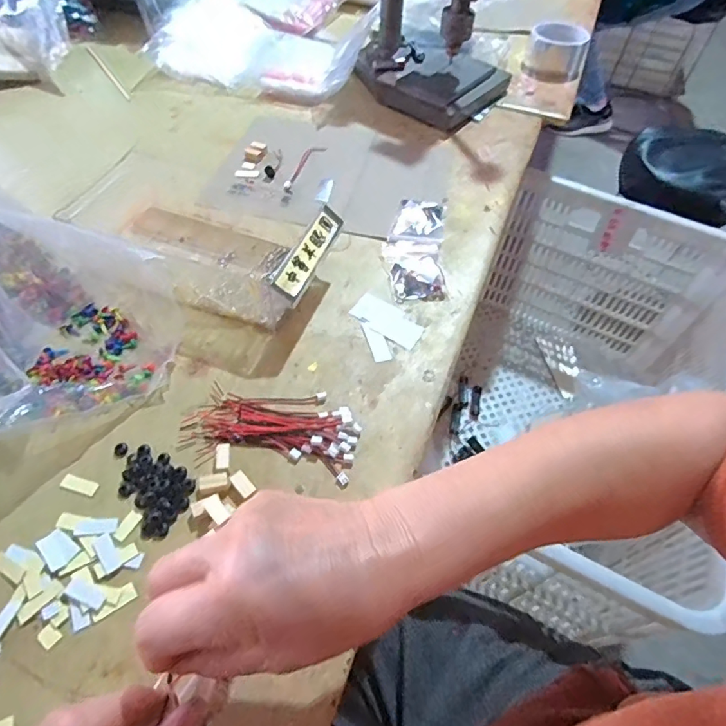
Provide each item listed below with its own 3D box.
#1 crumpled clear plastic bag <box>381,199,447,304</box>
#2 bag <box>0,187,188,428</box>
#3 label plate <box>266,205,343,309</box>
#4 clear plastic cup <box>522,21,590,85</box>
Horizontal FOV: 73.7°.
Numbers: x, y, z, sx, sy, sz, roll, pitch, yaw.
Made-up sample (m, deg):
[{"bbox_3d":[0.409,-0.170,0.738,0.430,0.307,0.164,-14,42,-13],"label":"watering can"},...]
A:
[{"bbox_3d":[0.056,-0.126,0.531,0.065,0.020,0.146,5,54,0],"label":"crumpled clear plastic bag"},{"bbox_3d":[-0.268,-0.054,0.405,0.215,0.091,0.186,38,61,21],"label":"bag"},{"bbox_3d":[-0.050,-0.102,0.442,0.028,0.005,0.117,33,56,-13],"label":"label plate"},{"bbox_3d":[0.322,-0.518,0.797,0.088,0.053,0.091,2,55,-2],"label":"clear plastic cup"}]

